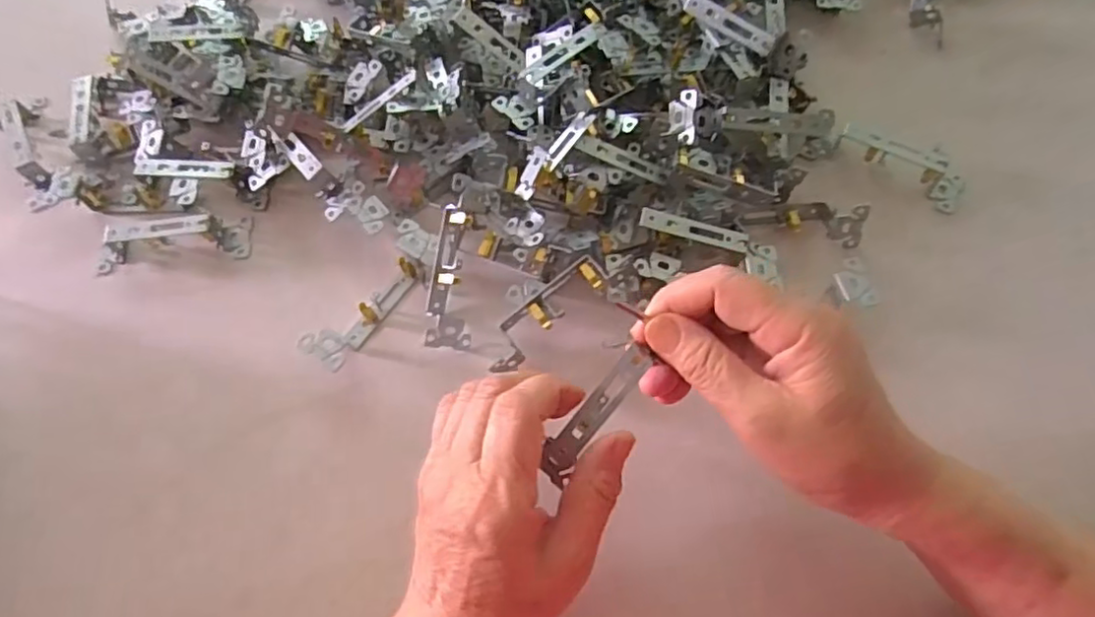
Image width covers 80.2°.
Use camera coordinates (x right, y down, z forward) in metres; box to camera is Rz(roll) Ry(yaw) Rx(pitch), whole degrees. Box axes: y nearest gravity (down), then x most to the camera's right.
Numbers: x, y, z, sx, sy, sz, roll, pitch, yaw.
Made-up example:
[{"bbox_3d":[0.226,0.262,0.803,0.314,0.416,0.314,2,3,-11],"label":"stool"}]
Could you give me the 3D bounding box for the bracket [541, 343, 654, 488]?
[{"bbox_3d":[0.021,0.050,0.312,0.018,0.007,0.073,36,97,14],"label":"bracket"}]

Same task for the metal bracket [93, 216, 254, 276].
[{"bbox_3d":[-0.257,-0.047,0.440,0.103,0.023,0.027,-6,67,0],"label":"metal bracket"}]

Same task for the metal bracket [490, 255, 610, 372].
[{"bbox_3d":[-0.002,0.003,0.391,0.087,0.023,0.026,-45,74,-1],"label":"metal bracket"}]

